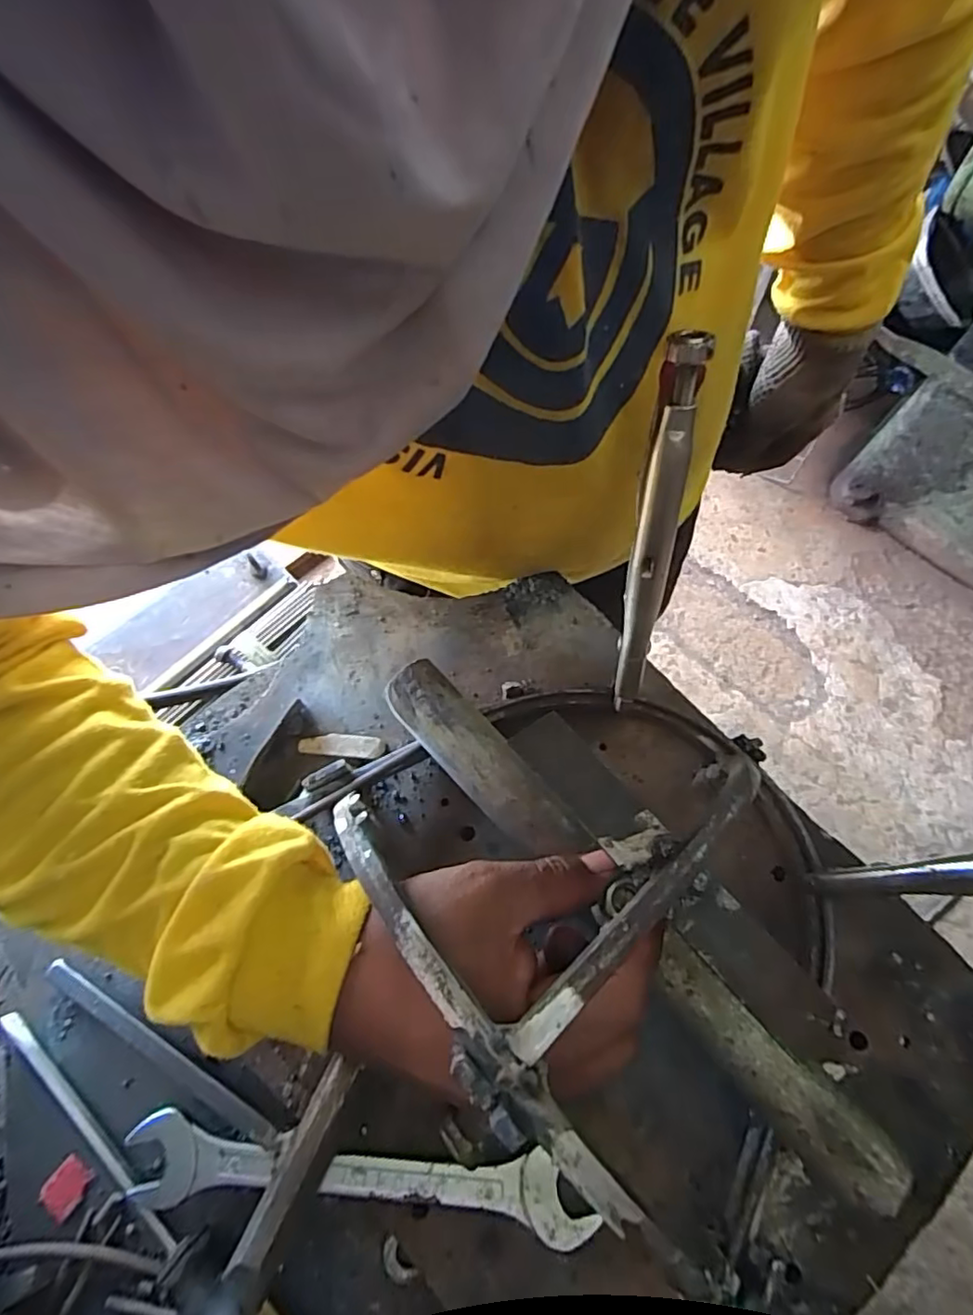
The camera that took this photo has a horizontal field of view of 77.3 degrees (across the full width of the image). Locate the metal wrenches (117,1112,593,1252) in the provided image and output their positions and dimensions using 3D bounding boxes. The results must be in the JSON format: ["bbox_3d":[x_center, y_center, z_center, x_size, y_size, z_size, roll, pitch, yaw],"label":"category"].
[{"bbox_3d":[-0.059,0.232,0.271,0.207,0.007,0.032,3,71,4],"label":"metal wrenches"}]

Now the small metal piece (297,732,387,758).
[{"bbox_3d":[-0.080,0.048,0.338,0.045,0.004,0.012,4,67,1],"label":"small metal piece"}]

